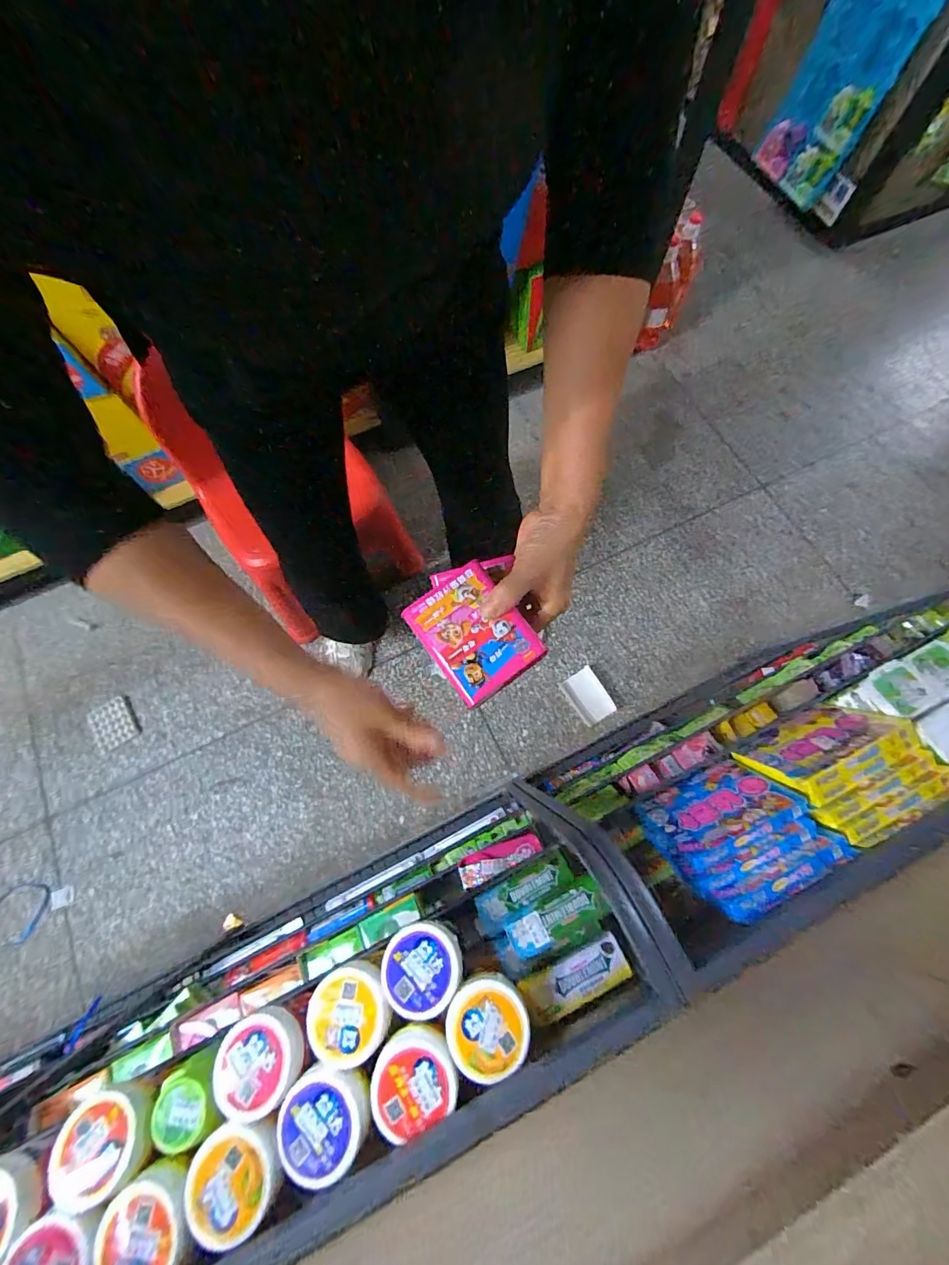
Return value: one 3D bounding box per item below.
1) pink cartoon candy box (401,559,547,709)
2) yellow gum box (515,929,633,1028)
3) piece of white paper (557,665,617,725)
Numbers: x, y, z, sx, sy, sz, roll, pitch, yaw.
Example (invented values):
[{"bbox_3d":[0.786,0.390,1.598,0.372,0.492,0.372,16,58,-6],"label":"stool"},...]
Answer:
[{"bbox_3d":[-0.001,0.000,0.376,0.078,0.019,0.102,-35,73,-11],"label":"pink cartoon candy box"},{"bbox_3d":[0.074,0.257,0.337,0.080,0.010,0.031,-25,54,-6],"label":"yellow gum box"},{"bbox_3d":[0.280,0.158,1.123,0.090,0.019,0.127,-30,74,-9],"label":"piece of white paper"}]

